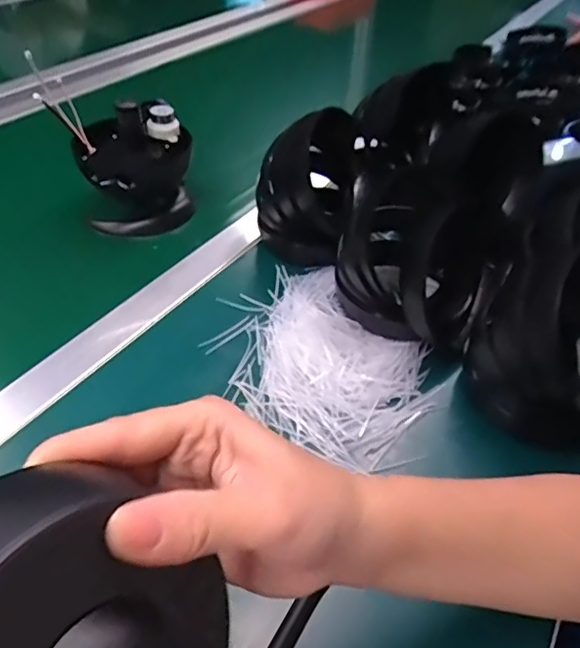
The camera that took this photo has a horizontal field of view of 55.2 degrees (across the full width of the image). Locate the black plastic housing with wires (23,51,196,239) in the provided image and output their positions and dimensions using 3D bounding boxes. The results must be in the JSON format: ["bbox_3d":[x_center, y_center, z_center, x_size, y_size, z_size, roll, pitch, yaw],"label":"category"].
[{"bbox_3d":[-0.175,-0.179,0.584,0.114,0.136,0.106,31,49,27],"label":"black plastic housing with wires"}]

